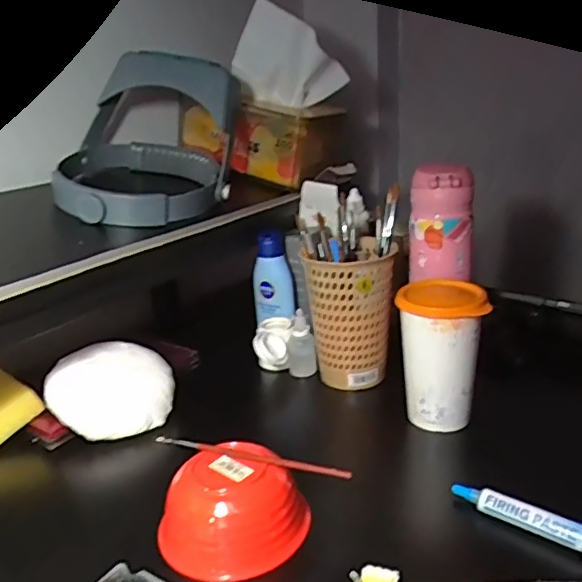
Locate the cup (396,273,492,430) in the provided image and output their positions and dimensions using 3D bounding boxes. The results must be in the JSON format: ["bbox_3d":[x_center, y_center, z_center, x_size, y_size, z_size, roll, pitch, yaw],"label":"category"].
[{"bbox_3d":[0.140,0.060,0.530,0.076,0.124,0.069,4,21,24],"label":"cup"}]

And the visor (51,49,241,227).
[{"bbox_3d":[-0.176,-0.158,0.640,0.203,0.157,0.216,13,36,13],"label":"visor"}]

